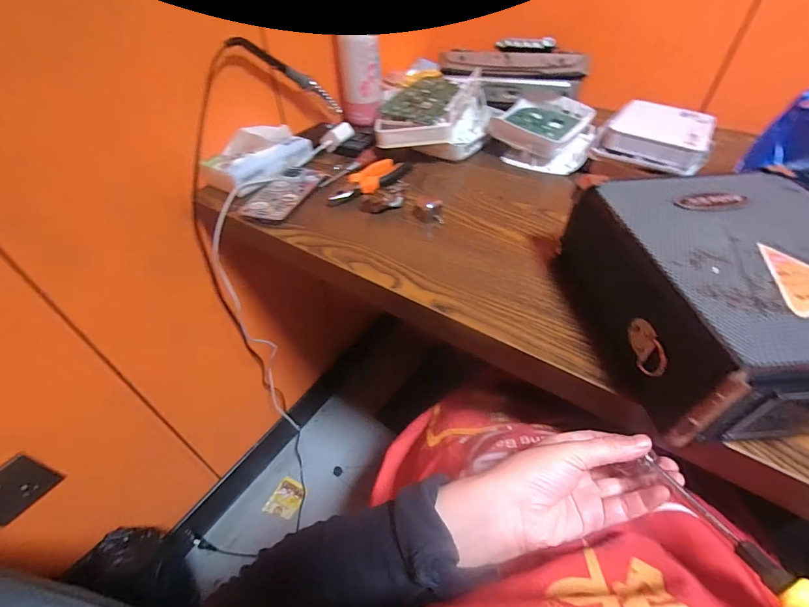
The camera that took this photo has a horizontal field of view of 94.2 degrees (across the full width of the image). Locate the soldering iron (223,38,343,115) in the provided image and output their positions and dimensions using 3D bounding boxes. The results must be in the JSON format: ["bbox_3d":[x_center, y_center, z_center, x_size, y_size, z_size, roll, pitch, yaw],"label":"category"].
[{"bbox_3d":[-0.179,-0.367,0.609,0.024,0.021,0.226,33,17,30],"label":"soldering iron"}]

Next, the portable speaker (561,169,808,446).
[{"bbox_3d":[0.285,-0.004,0.322,0.212,0.096,0.223,-3,47,1],"label":"portable speaker"}]

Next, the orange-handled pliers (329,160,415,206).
[{"bbox_3d":[-0.051,-0.190,0.568,0.049,0.015,0.152,24,53,24],"label":"orange-handled pliers"}]

